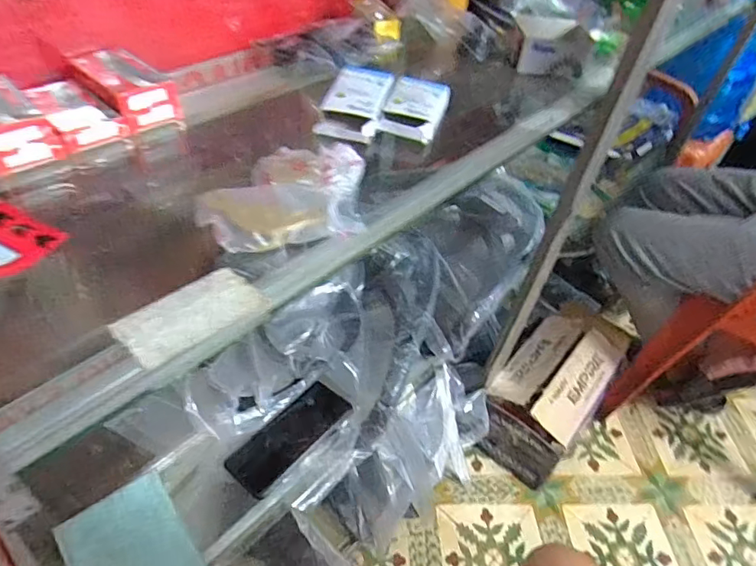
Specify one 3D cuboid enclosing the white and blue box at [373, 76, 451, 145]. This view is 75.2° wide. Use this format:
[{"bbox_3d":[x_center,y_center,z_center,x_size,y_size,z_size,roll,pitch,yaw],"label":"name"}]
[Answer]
[{"bbox_3d":[0.040,-0.191,0.534,0.060,0.018,0.108,15,46,8],"label":"white and blue box"}]

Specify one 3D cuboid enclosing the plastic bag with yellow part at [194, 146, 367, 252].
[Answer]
[{"bbox_3d":[-0.076,-0.074,0.411,0.140,0.024,0.106,-9,47,-16],"label":"plastic bag with yellow part"}]

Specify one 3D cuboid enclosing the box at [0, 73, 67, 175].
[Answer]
[{"bbox_3d":[-0.333,-0.140,0.431,0.095,0.042,0.064,37,52,27],"label":"box"}]

